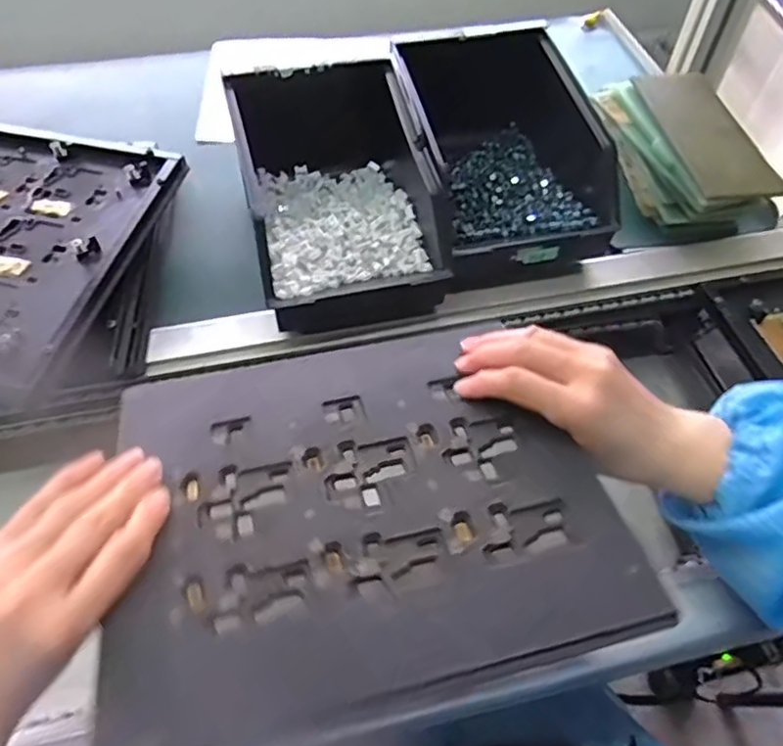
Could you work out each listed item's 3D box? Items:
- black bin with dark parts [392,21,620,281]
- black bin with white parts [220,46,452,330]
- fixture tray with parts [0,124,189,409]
[{"bbox_3d":[0.100,-0.213,0.588,0.165,0.118,0.257,-12,57,-9],"label":"black bin with dark parts"},{"bbox_3d":[-0.049,-0.168,0.552,0.159,0.107,0.250,-12,57,-9],"label":"black bin with white parts"},{"bbox_3d":[-0.327,-0.111,0.508,0.234,0.019,0.274,10,56,5],"label":"fixture tray with parts"}]

